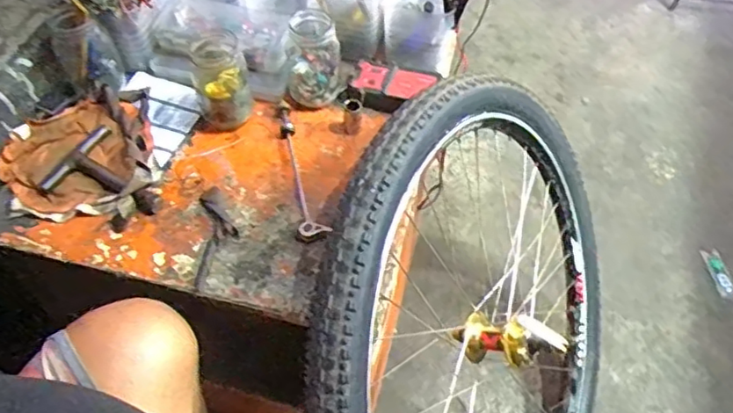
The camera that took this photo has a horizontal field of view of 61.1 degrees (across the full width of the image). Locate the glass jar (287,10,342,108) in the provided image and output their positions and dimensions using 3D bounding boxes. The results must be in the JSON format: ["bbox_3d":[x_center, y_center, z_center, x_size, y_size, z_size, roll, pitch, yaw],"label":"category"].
[{"bbox_3d":[-0.060,-0.174,0.725,0.065,0.094,0.062,4,55,1],"label":"glass jar"}]

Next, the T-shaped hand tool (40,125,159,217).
[{"bbox_3d":[-0.274,-0.034,0.672,0.124,0.020,0.092,24,58,14],"label":"T-shaped hand tool"}]

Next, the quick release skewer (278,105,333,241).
[{"bbox_3d":[-0.078,-0.040,0.691,0.031,0.023,0.188,-12,57,-10],"label":"quick release skewer"}]

